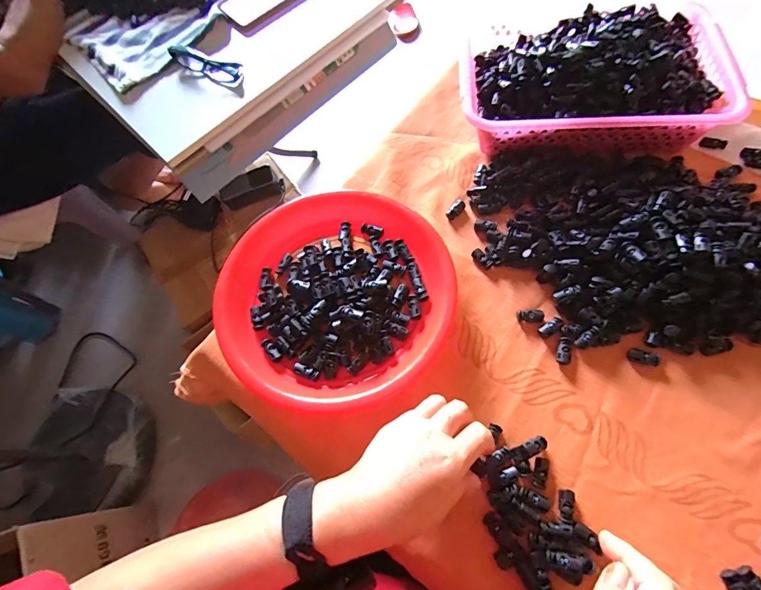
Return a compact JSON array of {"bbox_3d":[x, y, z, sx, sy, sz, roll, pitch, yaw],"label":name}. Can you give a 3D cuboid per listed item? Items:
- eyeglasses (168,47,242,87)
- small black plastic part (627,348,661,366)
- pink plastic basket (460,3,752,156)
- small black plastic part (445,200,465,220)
[{"bbox_3d":[-0.276,-0.370,0.617,0.146,0.031,0.037,28,74,19],"label":"eyeglasses"},{"bbox_3d":[0.267,0.064,0.397,0.027,0.008,0.012,17,67,22],"label":"small black plastic part"},{"bbox_3d":[0.259,-0.274,0.492,0.306,0.087,0.185,1,68,7],"label":"pink plastic basket"},{"bbox_3d":[0.095,-0.108,0.490,0.016,0.008,0.028,32,75,20],"label":"small black plastic part"}]

